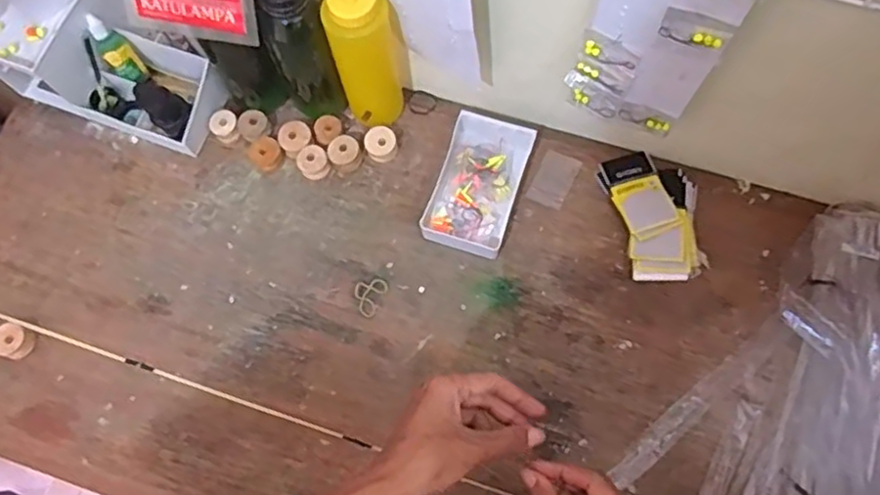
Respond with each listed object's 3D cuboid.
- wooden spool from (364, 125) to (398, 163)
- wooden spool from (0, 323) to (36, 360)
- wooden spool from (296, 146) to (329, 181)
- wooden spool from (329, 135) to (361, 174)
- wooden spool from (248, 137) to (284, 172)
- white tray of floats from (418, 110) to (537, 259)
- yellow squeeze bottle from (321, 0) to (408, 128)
[{"bbox_3d":[-0.063,-0.112,0.715,0.033,0.027,0.031,-1,73,2],"label":"wooden spool"},{"bbox_3d":[-0.428,0.095,0.669,0.035,0.028,0.033,-1,73,2],"label":"wooden spool"},{"bbox_3d":[-0.135,-0.090,0.714,0.031,0.027,0.033,-1,73,2],"label":"wooden spool"},{"bbox_3d":[-0.102,-0.100,0.714,0.031,0.028,0.031,-1,73,2],"label":"wooden spool"},{"bbox_3d":[-0.188,-0.101,0.717,0.034,0.017,0.035,-1,73,2],"label":"wooden spool"},{"bbox_3d":[0.041,-0.067,0.698,0.082,0.030,0.142,18,74,7],"label":"white tray of floats"},{"bbox_3d":[-0.071,-0.185,0.654,0.069,0.192,0.056,-14,73,-2],"label":"yellow squeeze bottle"}]

